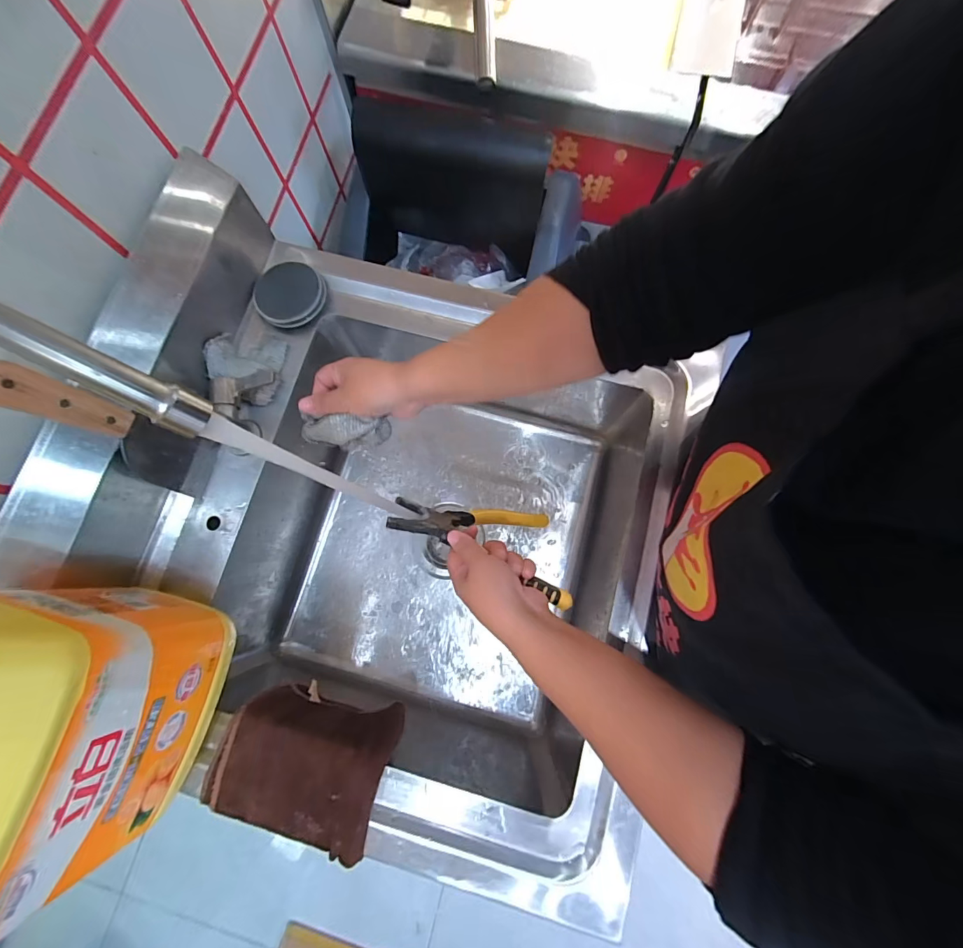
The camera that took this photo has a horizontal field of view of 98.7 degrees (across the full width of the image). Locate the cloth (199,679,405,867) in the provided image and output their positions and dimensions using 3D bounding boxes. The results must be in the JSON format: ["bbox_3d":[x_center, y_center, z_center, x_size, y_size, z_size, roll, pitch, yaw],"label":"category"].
[{"bbox_3d":[-0.177,0.296,0.435,0.160,0.093,0.102,13,80,3],"label":"cloth"}]

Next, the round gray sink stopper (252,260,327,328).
[{"bbox_3d":[-0.228,-0.215,0.494,0.080,0.014,0.074,0,79,1],"label":"round gray sink stopper"}]

